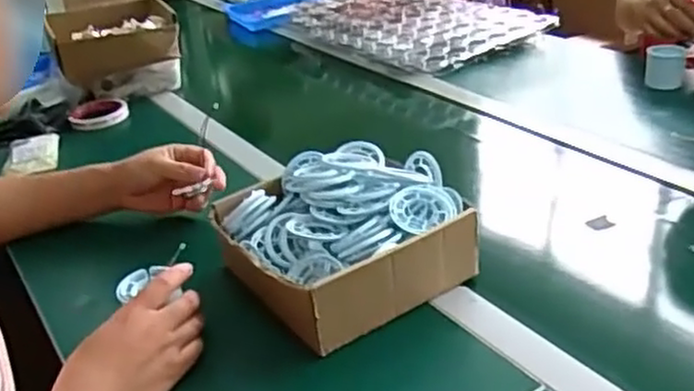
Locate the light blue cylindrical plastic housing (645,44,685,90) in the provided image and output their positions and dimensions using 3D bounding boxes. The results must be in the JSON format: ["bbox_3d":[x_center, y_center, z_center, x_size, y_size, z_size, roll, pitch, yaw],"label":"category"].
[{"bbox_3d":[0.481,-0.191,1.112,0.059,0.058,0.045,8,31,25],"label":"light blue cylindrical plastic housing"}]

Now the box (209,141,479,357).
[{"bbox_3d":[0.000,0.035,0.697,0.196,0.086,0.188,-23,32,-28],"label":"box"}]

